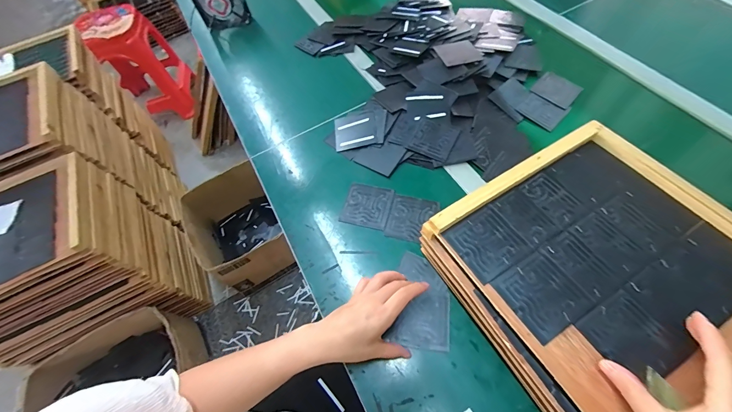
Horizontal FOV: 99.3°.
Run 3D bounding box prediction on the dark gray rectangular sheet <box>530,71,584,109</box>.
[{"bbox_3d":[0.388,-0.237,0.630,0.079,0.007,0.068,40,76,16],"label":"dark gray rectangular sheet"}]

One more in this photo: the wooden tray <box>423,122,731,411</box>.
[{"bbox_3d":[0.328,0.118,0.319,0.293,0.034,0.468,-30,63,-12],"label":"wooden tray"}]

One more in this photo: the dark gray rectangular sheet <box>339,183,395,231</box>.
[{"bbox_3d":[0.003,-0.001,0.539,0.080,0.006,0.078,12,63,13],"label":"dark gray rectangular sheet"}]

